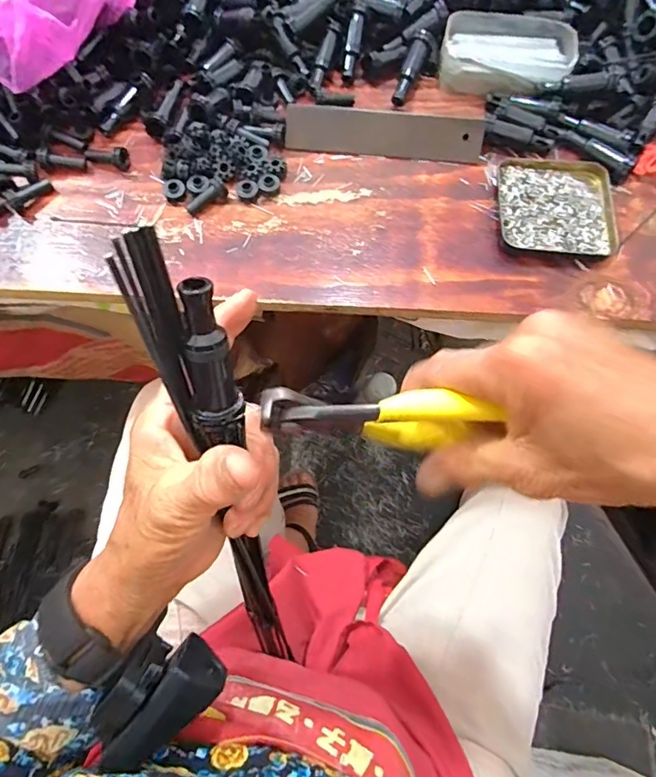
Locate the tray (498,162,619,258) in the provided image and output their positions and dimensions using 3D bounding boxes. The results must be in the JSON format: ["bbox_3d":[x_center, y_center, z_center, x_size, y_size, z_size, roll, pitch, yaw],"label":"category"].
[{"bbox_3d":[0.197,-0.159,0.416,0.096,0.009,0.095,2,69,1],"label":"tray"}]

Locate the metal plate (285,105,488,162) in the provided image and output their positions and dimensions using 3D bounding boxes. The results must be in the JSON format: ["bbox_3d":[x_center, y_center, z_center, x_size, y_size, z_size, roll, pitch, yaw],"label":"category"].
[{"bbox_3d":[0.051,-0.230,0.432,0.173,0.007,0.038,5,112,2],"label":"metal plate"}]

